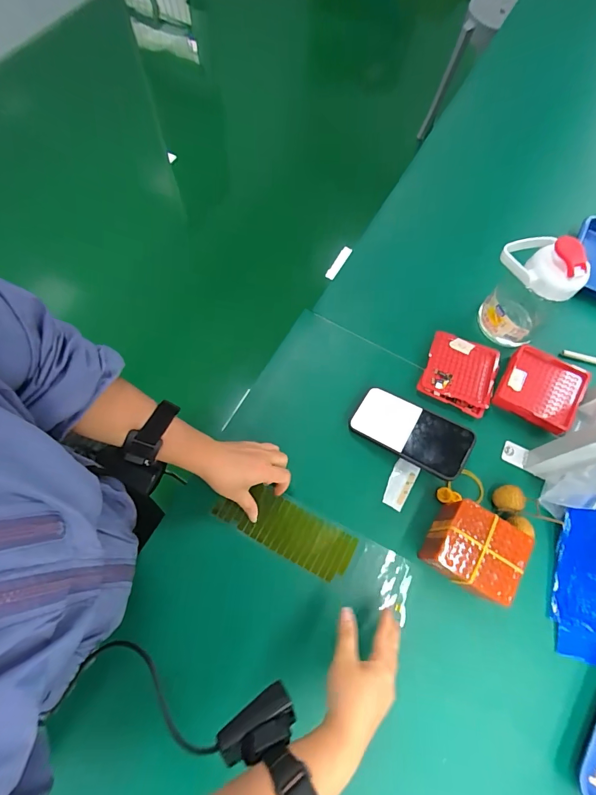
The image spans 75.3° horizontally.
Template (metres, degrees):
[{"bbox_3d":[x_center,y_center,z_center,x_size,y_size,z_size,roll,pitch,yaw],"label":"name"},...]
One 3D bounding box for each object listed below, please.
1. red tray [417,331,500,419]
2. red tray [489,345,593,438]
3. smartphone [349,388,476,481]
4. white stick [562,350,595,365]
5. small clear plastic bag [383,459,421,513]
[{"bbox_3d":[0.241,-0.037,0.582,0.100,0.027,0.112,21,70,8],"label":"red tray"},{"bbox_3d":[0.353,-0.011,0.567,0.110,0.035,0.112,33,72,12],"label":"red tray"},{"bbox_3d":[0.154,0.046,0.531,0.156,0.012,0.075,27,77,22],"label":"smartphone"},{"bbox_3d":[0.461,-0.058,0.602,0.093,0.010,0.012,17,69,6],"label":"white stick"},{"bbox_3d":[0.139,0.119,0.529,0.032,0.007,0.065,27,75,13],"label":"small clear plastic bag"}]

